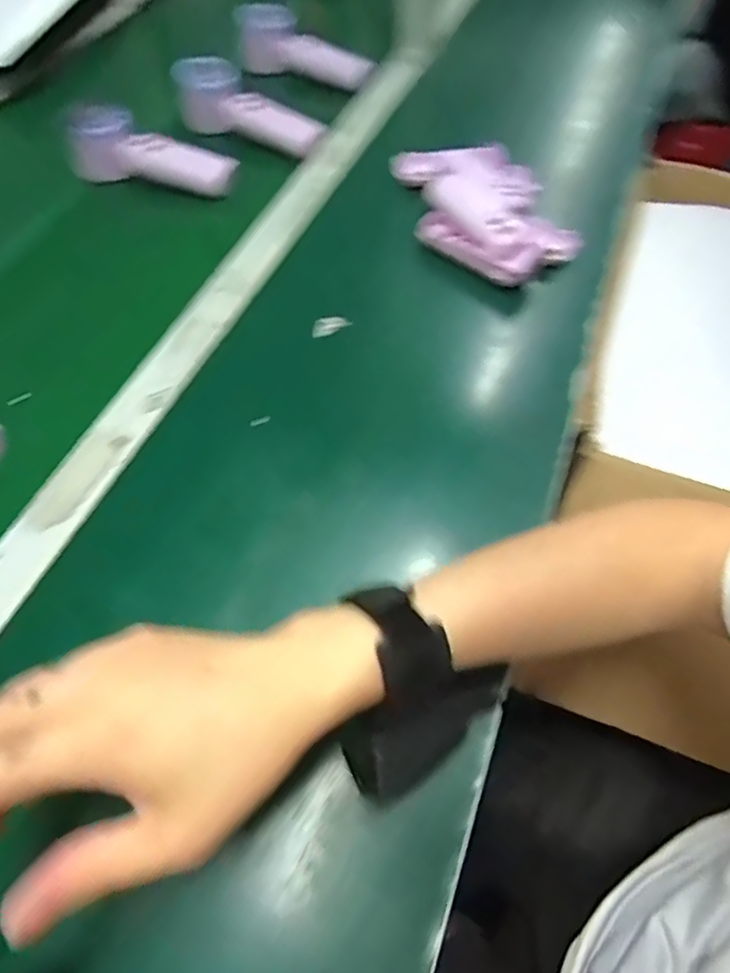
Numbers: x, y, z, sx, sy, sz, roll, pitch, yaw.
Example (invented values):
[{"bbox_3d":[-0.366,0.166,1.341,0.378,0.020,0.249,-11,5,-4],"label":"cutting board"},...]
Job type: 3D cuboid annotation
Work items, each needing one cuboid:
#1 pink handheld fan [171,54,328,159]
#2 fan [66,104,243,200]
[{"bbox_3d":[-0.130,-0.418,0.625,0.166,0.050,0.058,18,58,-10],"label":"pink handheld fan"},{"bbox_3d":[-0.218,-0.341,0.580,0.164,0.068,0.057,0,58,-1],"label":"fan"}]

